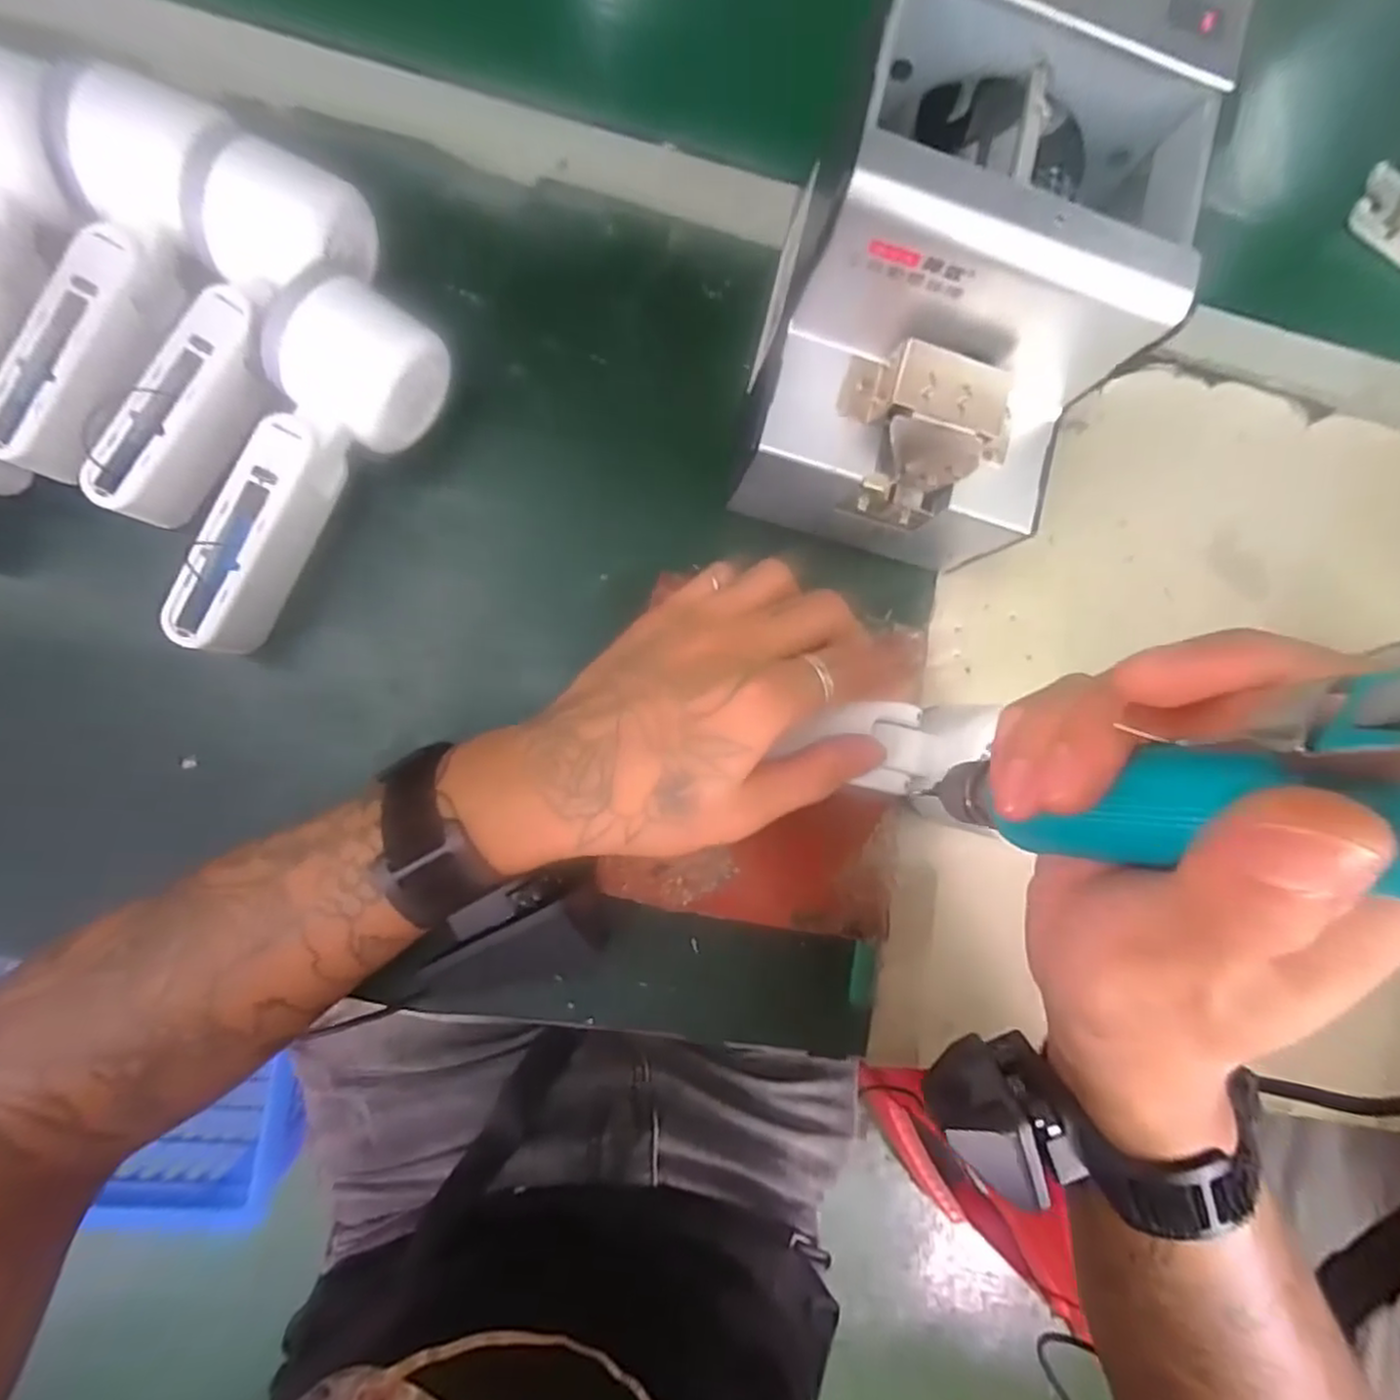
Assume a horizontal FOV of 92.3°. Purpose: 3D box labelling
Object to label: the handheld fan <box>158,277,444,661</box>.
[{"bbox_3d":[-0.173,-0.102,0.289,0.052,0.058,0.169,31,83,-5],"label":"handheld fan"}]

